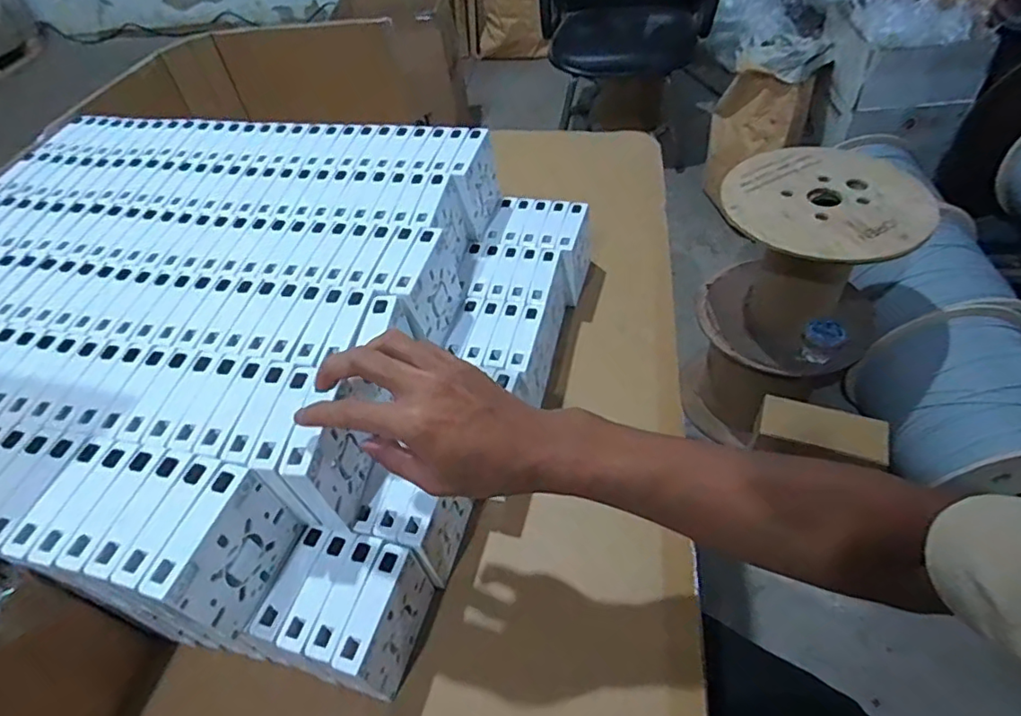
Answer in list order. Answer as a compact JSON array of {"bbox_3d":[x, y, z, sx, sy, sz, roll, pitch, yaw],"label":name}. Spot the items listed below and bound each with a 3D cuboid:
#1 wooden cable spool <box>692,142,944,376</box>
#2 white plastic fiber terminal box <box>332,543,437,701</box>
[{"bbox_3d":[0.573,-0.184,1.136,0.326,0.327,0.311,-3,49,4],"label":"wooden cable spool"},{"bbox_3d":[-0.088,0.196,0.423,0.023,0.086,0.088,11,51,16],"label":"white plastic fiber terminal box"}]

